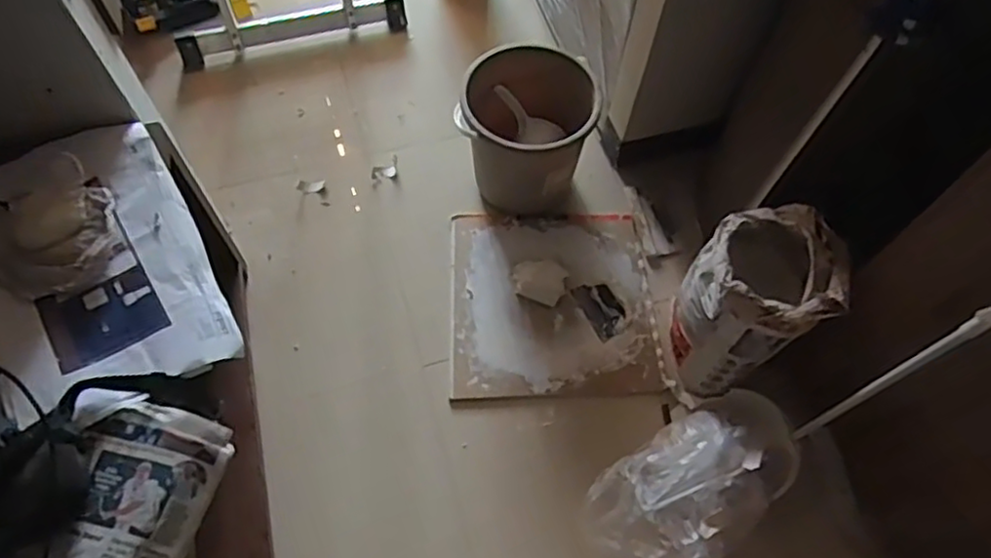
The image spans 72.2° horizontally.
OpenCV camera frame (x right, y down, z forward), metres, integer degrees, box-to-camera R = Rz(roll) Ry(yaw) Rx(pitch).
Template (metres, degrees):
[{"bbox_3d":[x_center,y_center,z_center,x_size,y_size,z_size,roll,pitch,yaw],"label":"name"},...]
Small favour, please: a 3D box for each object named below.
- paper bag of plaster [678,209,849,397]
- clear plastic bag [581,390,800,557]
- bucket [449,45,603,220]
[{"bbox_3d":[0.495,0.048,1.355,0.221,0.399,0.249,-12,63,-7],"label":"paper bag of plaster"},{"bbox_3d":[0.395,0.388,1.323,0.276,0.138,0.431,39,68,18],"label":"clear plastic bag"},{"bbox_3d":[0.071,-0.337,1.588,0.296,0.303,0.273,0,62,0],"label":"bucket"}]

